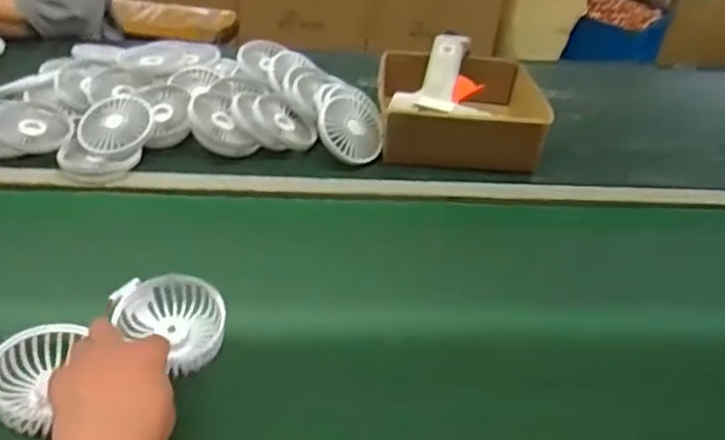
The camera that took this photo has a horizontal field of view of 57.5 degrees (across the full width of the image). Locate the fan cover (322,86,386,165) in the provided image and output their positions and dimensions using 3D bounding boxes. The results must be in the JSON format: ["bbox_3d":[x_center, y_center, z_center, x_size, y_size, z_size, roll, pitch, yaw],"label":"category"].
[{"bbox_3d":[-0.011,-0.116,0.810,0.085,0.025,0.084,38,67,-19],"label":"fan cover"}]

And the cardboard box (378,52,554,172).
[{"bbox_3d":[0.127,-0.150,0.877,0.209,0.059,0.218,4,36,-1],"label":"cardboard box"}]

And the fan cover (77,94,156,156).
[{"bbox_3d":[-0.295,-0.115,0.788,0.095,0.030,0.086,37,77,24],"label":"fan cover"}]

